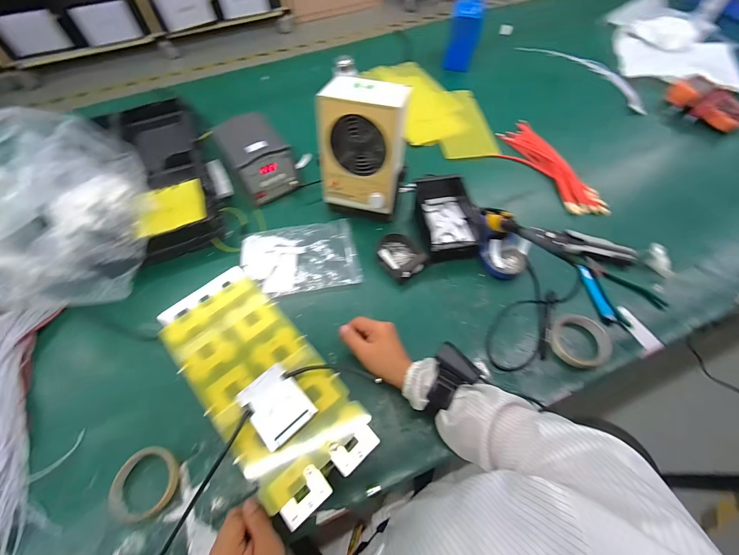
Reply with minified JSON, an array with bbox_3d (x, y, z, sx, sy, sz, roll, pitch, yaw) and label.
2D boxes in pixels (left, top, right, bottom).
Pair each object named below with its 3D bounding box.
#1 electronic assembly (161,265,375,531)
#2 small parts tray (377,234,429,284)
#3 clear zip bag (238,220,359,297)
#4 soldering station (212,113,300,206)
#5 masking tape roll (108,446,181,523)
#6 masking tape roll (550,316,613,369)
[{"bbox_3d":[-0.142,0.120,0.411,0.139,0.034,0.320,-40,69,-18],"label":"electronic assembly"},{"bbox_3d":[0.063,-0.046,0.652,0.080,0.027,0.102,-24,63,-13],"label":"small parts tray"},{"bbox_3d":[-0.144,-0.041,0.672,0.229,0.018,0.172,-12,60,-4],"label":"clear zip bag"},{"bbox_3d":[-0.251,-0.276,0.727,0.128,0.105,0.166,-31,64,-16],"label":"soldering station"},{"bbox_3d":[-0.322,0.294,0.464,0.090,0.013,0.088,0,60,0],"label":"masking tape roll"},{"bbox_3d":[0.373,0.113,0.571,0.101,0.017,0.092,0,60,0],"label":"masking tape roll"}]

